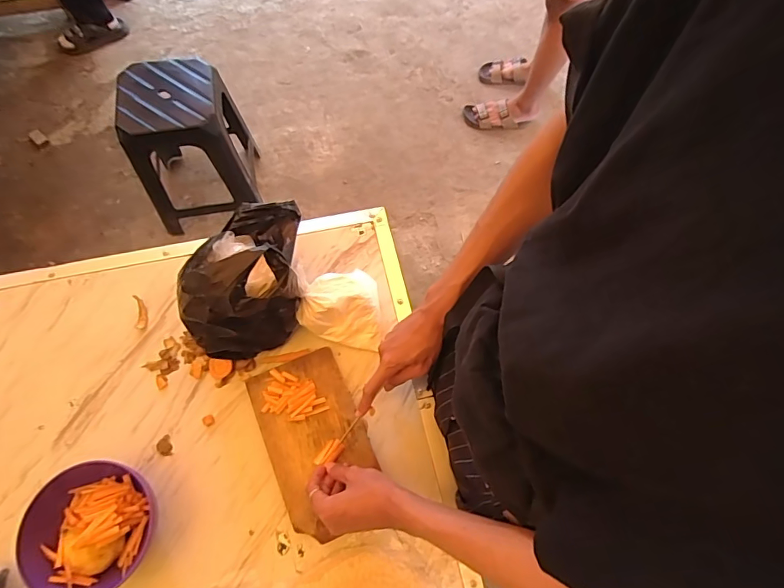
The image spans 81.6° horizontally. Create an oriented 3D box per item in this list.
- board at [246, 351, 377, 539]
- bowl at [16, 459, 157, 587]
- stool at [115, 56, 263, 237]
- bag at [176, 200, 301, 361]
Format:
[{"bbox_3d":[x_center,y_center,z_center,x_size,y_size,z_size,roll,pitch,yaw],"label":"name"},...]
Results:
[{"bbox_3d":[-0.107,0.203,0.639,0.132,0.012,0.235,-23,71,-11],"label":"board"},{"bbox_3d":[-0.377,0.294,0.568,0.136,0.066,0.150,-12,69,-7],"label":"bowl"},{"bbox_3d":[-0.611,-0.463,1.398,0.296,0.410,0.332,-11,69,-6],"label":"stool"},{"bbox_3d":[-0.201,-0.024,0.637,0.165,0.182,0.171,-15,70,-8],"label":"bag"}]

